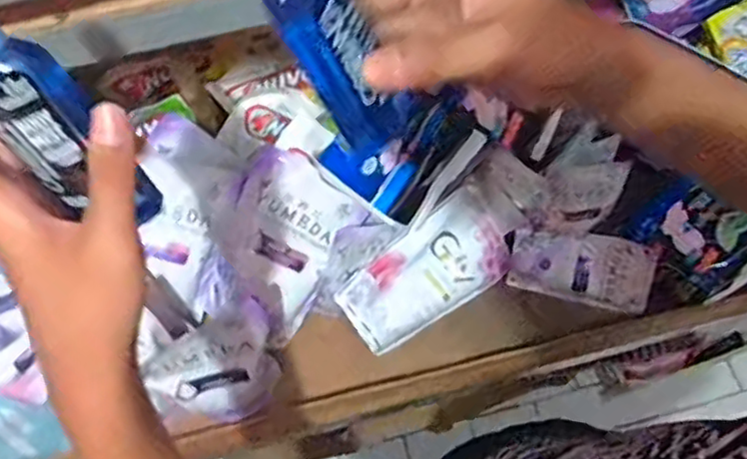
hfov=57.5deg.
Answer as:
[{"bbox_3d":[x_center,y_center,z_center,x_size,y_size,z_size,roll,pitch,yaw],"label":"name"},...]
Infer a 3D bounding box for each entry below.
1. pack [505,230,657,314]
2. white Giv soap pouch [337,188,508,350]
[{"bbox_3d":[0.230,0.041,0.756,0.151,0.007,0.079,15,107,9],"label":"pack"},{"bbox_3d":[0.061,0.052,0.734,0.189,0.014,0.108,-41,104,-16],"label":"white Giv soap pouch"}]

